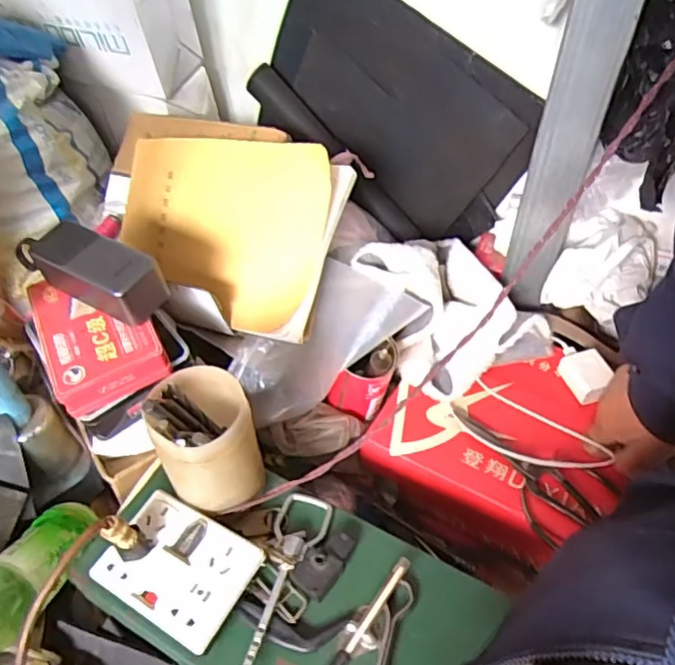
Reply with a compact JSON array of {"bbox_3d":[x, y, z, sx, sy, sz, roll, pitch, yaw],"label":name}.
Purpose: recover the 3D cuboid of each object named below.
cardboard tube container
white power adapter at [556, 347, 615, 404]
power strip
[{"bbox_3d":[-0.106,0.087,0.475,0.076,0.098,0.080,0,44,0],"label":"cardboard tube container"},{"bbox_3d":[0.275,0.047,0.644,0.040,0.028,0.055,-12,46,-12],"label":"white power adapter"},{"bbox_3d":[-0.126,0.182,0.460,0.118,0.029,0.083,23,49,22],"label":"power strip"}]

